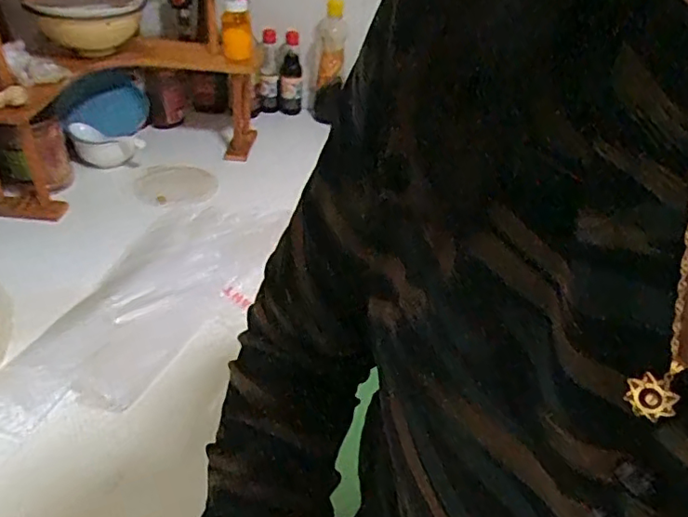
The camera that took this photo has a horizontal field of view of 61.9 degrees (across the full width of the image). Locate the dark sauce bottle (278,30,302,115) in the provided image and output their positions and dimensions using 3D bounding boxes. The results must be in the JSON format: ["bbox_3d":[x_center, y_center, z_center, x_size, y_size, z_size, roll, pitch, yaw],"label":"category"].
[{"bbox_3d":[-0.121,-0.404,1.286,0.051,0.183,0.056,0,37,-5],"label":"dark sauce bottle"}]

